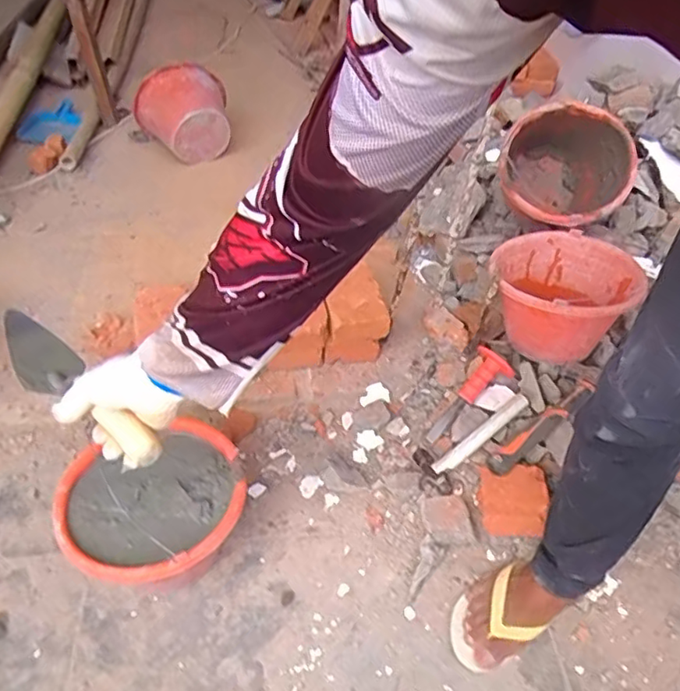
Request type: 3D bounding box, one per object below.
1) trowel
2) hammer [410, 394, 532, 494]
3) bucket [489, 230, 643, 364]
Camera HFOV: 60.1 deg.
[{"bbox_3d":[-0.289,0.044,0.634,0.260,0.053,0.062,34,53,29],"label":"trowel"},{"bbox_3d":[0.230,0.151,0.993,0.213,0.024,0.086,-36,56,-7],"label":"hammer"},{"bbox_3d":[0.393,-0.088,1.072,0.235,0.164,0.246,3,44,-2],"label":"bucket"}]

